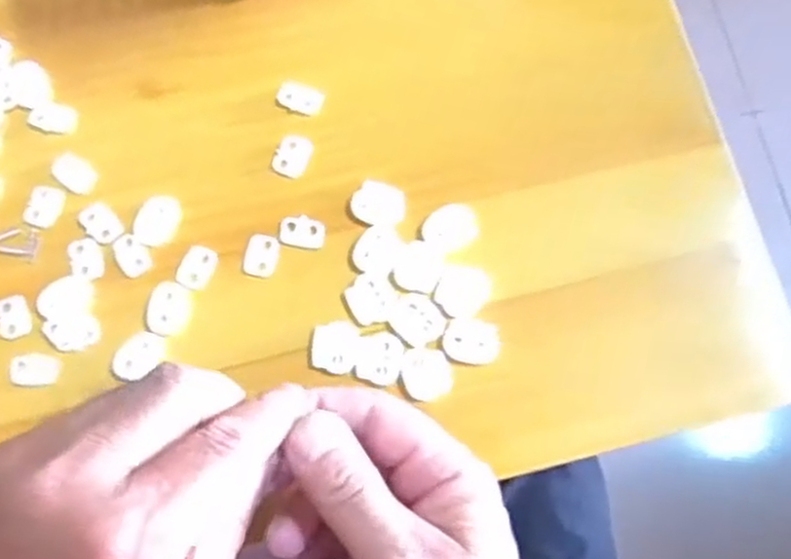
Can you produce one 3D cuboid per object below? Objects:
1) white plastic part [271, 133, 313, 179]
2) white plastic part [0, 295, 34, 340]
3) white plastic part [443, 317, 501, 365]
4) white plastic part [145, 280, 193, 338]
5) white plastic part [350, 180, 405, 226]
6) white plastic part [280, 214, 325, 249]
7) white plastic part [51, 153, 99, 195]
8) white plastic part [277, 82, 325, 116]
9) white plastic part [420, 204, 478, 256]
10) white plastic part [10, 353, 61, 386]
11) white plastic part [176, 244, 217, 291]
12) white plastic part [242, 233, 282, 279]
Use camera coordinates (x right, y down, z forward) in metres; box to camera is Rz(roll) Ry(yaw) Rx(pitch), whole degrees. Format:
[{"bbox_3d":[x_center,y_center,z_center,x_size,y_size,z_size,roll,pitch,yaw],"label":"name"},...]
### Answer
[{"bbox_3d":[-0.048,-0.058,0.365,0.016,0.004,0.020,21,77,5],"label":"white plastic part"},{"bbox_3d":[-0.171,0.017,0.349,0.015,0.004,0.019,-15,77,-3],"label":"white plastic part"},{"bbox_3d":[0.034,0.027,0.342,0.024,0.004,0.019,13,77,3],"label":"white plastic part"},{"bbox_3d":[-0.101,0.013,0.349,0.018,0.004,0.024,13,77,3],"label":"white plastic part"},{"bbox_3d":[-0.008,-0.034,0.358,0.024,0.004,0.020,13,77,3],"label":"white plastic part"},{"bbox_3d":[-0.042,-0.022,0.356,0.020,0.004,0.014,14,77,4],"label":"white plastic part"},{"bbox_3d":[-0.150,-0.050,0.364,0.022,0.004,0.015,32,78,8],"label":"white plastic part"},{"bbox_3d":[-0.045,-0.086,0.372,0.021,0.004,0.013,18,77,5],"label":"white plastic part"},{"bbox_3d":[0.025,-0.024,0.352,0.024,0.004,0.020,-31,78,-7],"label":"white plastic part"},{"bbox_3d":[-0.158,0.039,0.343,0.021,0.004,0.014,-3,76,-1],"label":"white plastic part"},{"bbox_3d":[-0.090,-0.006,0.354,0.014,0.004,0.020,23,77,6],"label":"white plastic part"},{"bbox_3d":[-0.061,-0.011,0.355,0.015,0.004,0.020,14,77,4],"label":"white plastic part"}]

